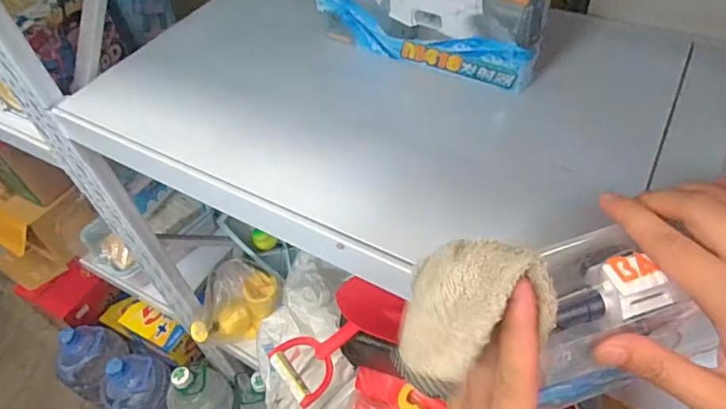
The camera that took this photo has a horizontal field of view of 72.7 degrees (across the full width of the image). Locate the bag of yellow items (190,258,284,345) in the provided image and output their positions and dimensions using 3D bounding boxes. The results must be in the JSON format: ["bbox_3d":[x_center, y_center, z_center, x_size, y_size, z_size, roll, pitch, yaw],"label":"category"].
[{"bbox_3d":[-0.279,0.231,1.105,0.203,0.162,0.106,-25,52,-15],"label":"bag of yellow items"}]

